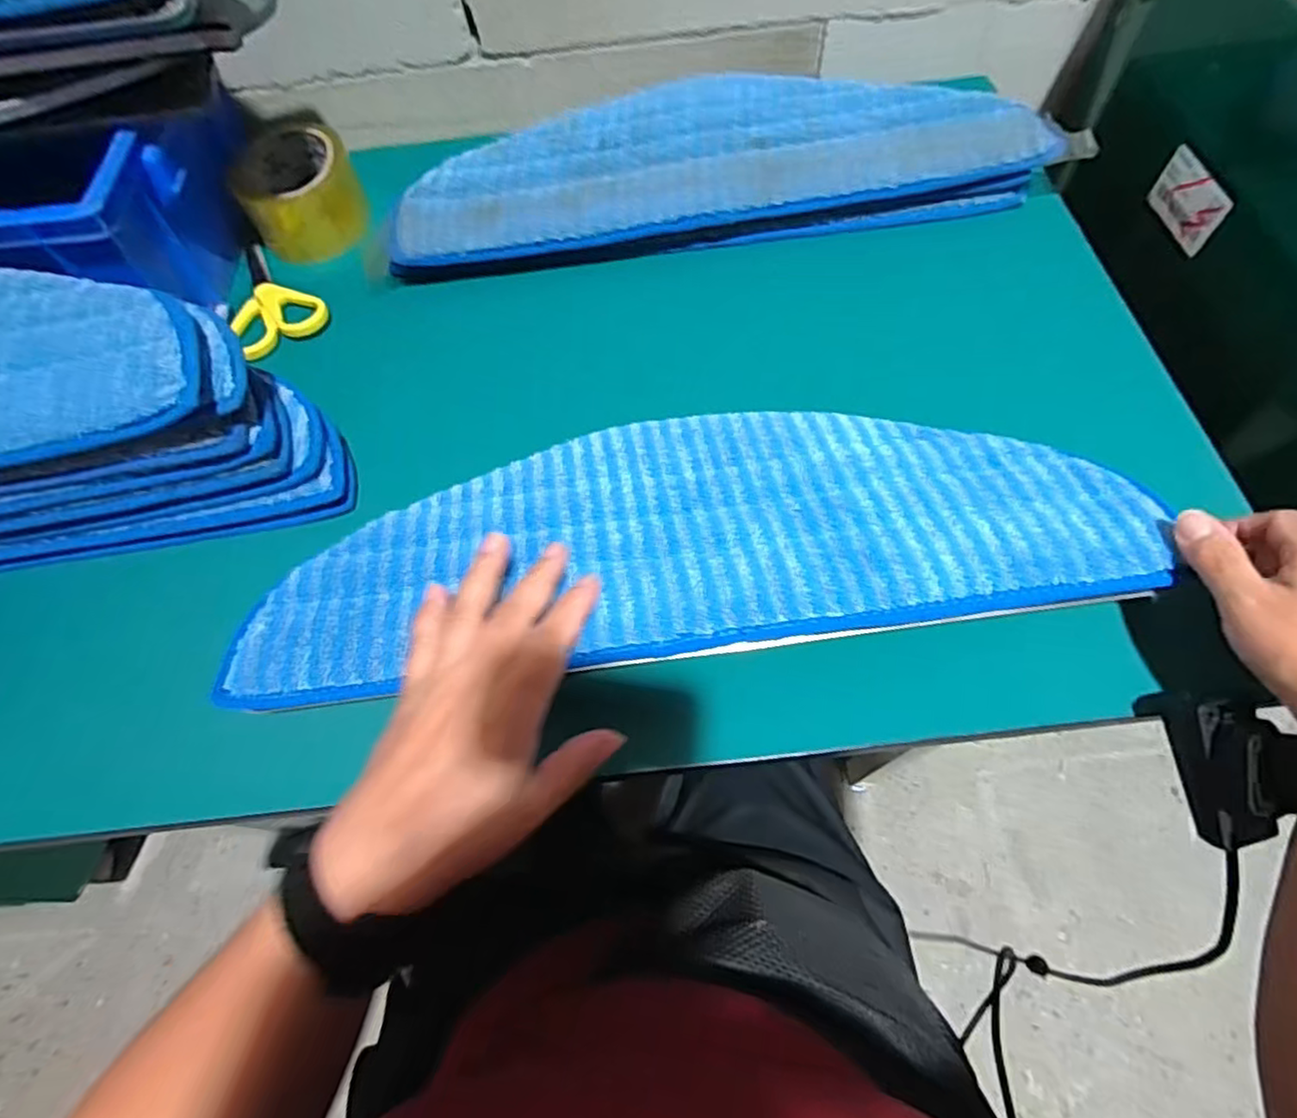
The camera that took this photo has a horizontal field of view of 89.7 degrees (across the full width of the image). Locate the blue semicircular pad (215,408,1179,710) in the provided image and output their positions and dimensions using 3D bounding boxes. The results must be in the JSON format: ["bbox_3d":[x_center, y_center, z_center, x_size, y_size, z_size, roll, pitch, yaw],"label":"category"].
[{"bbox_3d":[0.022,-0.022,0.383,0.479,0.016,0.165,-7,53,1],"label":"blue semicircular pad"}]

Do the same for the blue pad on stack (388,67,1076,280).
[{"bbox_3d":[0.047,-0.328,0.541,0.518,0.047,0.167,-9,63,-1],"label":"blue pad on stack"}]

